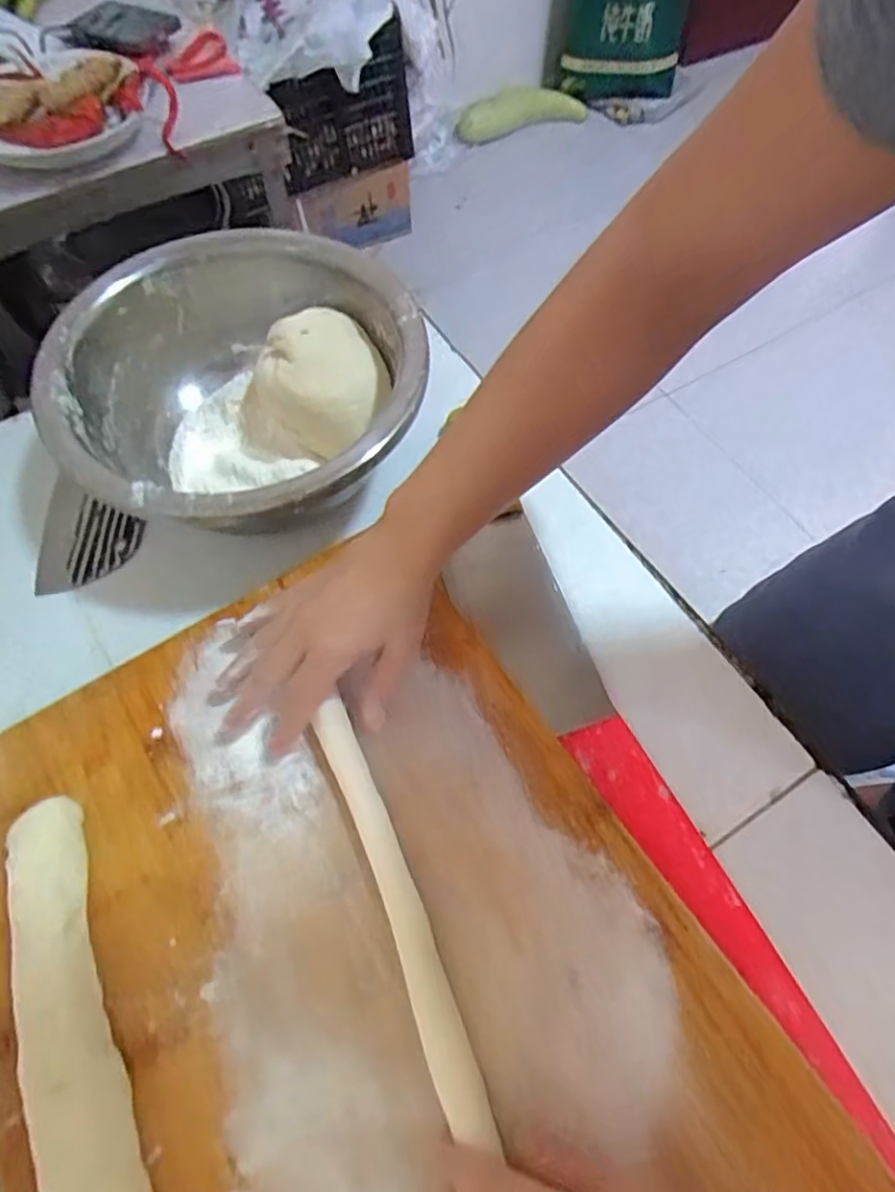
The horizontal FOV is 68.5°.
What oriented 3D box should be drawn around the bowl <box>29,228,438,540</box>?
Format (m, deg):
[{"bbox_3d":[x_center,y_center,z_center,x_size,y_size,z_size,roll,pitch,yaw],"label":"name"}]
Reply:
[{"bbox_3d":[-0.154,-0.151,0.519,0.271,0.106,0.273,-7,63,-3],"label":"bowl"}]

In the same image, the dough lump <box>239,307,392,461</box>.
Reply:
[{"bbox_3d":[-0.109,-0.161,0.534,0.126,0.086,0.092,-21,64,-10],"label":"dough lump"}]

